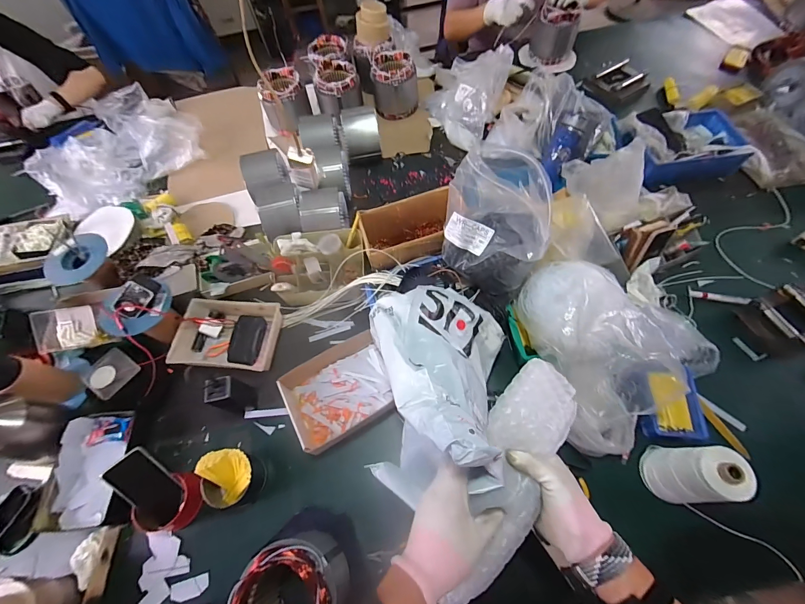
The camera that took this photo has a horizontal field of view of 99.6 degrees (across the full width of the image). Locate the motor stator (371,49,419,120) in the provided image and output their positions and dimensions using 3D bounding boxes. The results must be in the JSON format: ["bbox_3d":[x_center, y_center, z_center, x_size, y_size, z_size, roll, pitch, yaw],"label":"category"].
[{"bbox_3d":[-0.025,-0.757,1.192,0.157,0.143,0.144,-4,63,1],"label":"motor stator"}]

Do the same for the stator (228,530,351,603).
[{"bbox_3d":[-0.176,0.478,0.562,0.153,0.165,0.148,-27,65,-10],"label":"stator"}]

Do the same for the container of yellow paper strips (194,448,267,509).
[{"bbox_3d":[-0.340,0.351,0.682,0.096,0.087,0.098,-12,63,-3],"label":"container of yellow paper strips"}]

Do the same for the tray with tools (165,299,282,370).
[{"bbox_3d":[-0.434,0.085,0.853,0.247,0.059,0.176,4,63,6],"label":"tray with tools"}]

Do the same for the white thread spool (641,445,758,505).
[{"bbox_3d":[0.518,0.304,0.610,0.081,0.176,0.077,-1,63,3],"label":"white thread spool"}]

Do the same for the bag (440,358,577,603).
[{"bbox_3d":[0.146,0.232,0.440,0.103,0.056,0.320,19,80,11],"label":"bag"}]

